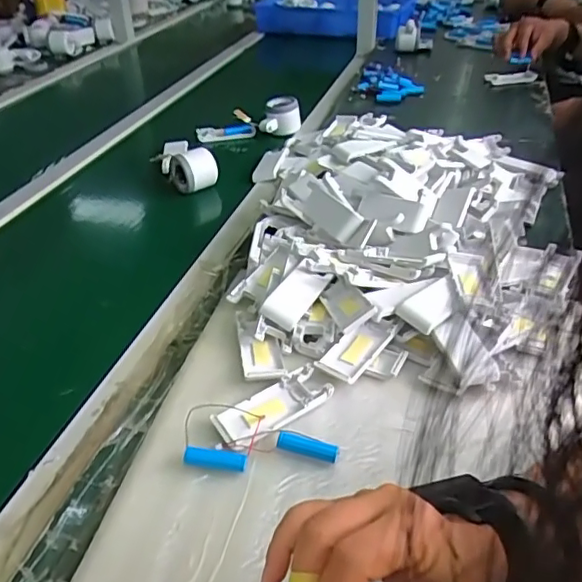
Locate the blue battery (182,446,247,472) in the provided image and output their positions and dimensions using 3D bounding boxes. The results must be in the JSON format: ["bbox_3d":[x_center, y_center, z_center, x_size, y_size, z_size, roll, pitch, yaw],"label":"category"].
[{"bbox_3d":[-0.062,0.137,0.462,0.050,0.013,0.012,4,37,7],"label":"blue battery"}]

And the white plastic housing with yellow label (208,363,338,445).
[{"bbox_3d":[-0.015,0.102,0.499,0.102,0.013,0.045,-22,42,-25],"label":"white plastic housing with yellow label"}]

